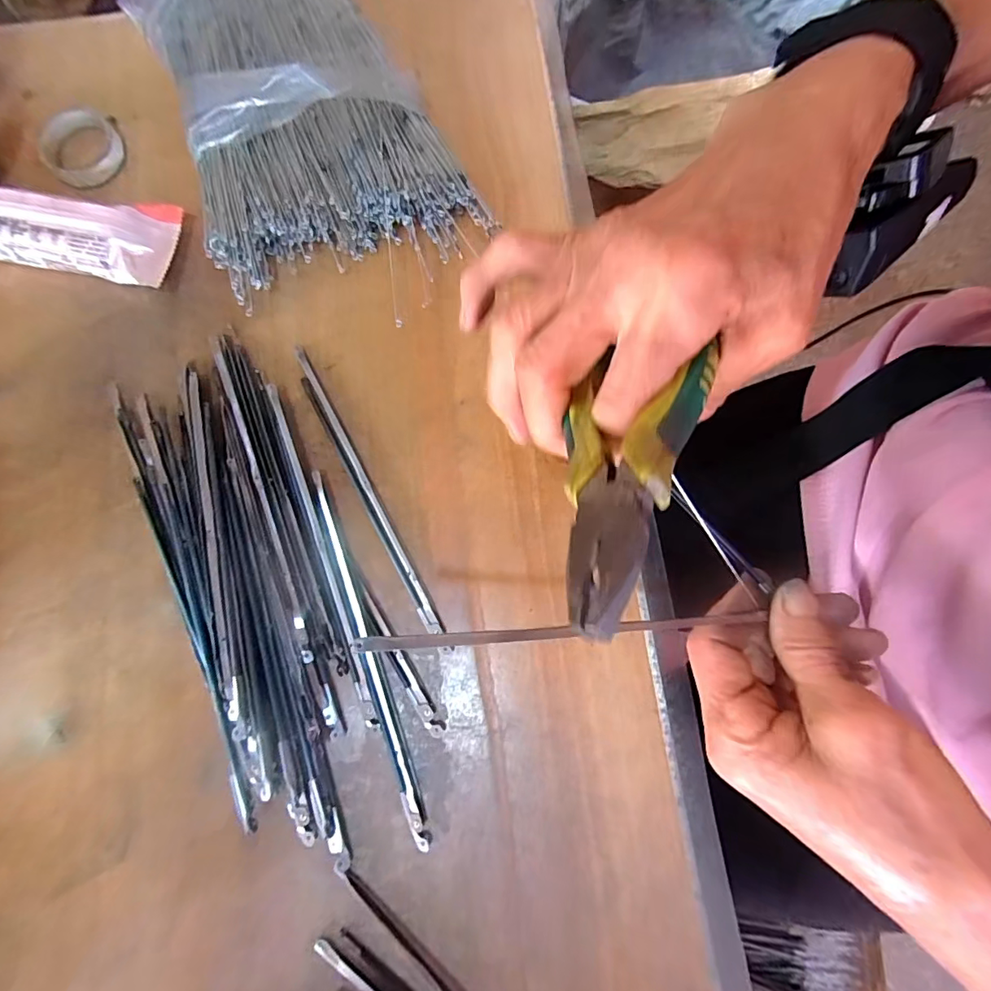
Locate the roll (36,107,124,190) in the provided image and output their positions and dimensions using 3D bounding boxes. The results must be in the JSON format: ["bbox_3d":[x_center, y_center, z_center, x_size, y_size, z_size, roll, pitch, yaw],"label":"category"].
[{"bbox_3d":[-0.256,-0.215,0.300,0.045,0.012,0.045,0,80,1],"label":"roll"}]

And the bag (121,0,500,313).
[{"bbox_3d":[-0.120,-0.235,0.285,0.151,0.043,0.244,-25,80,-3],"label":"bag"}]

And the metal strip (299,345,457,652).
[{"bbox_3d":[-0.069,-0.001,0.261,0.012,0.005,0.180,-29,80,-4],"label":"metal strip"}]

